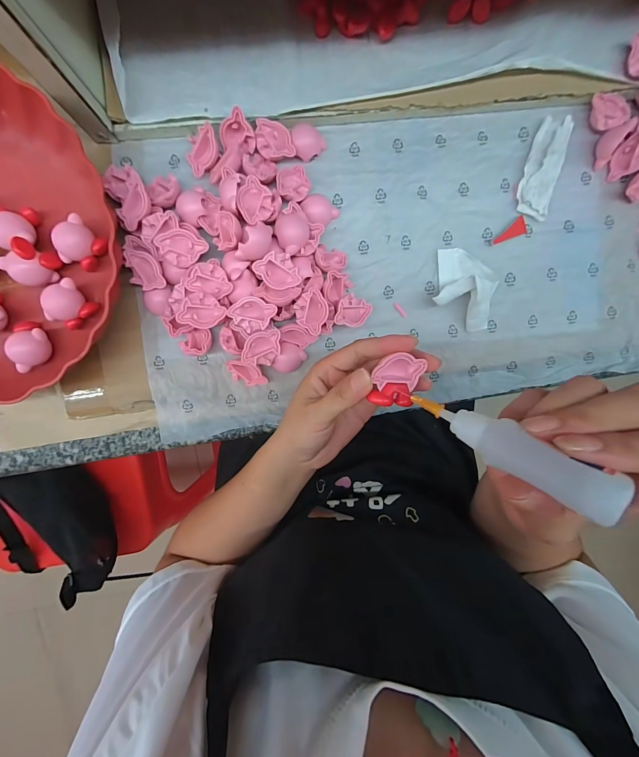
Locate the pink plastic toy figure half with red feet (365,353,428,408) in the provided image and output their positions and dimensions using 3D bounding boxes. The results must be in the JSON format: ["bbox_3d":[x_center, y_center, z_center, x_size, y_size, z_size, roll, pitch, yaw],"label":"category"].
[{"bbox_3d":[0.049,0.001,0.202,0.032,0.012,0.031,4,98,-4],"label":"pink plastic toy figure half with red feet"}]

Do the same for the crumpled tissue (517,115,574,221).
[{"bbox_3d":[0.200,-0.188,0.285,0.030,0.006,0.084,14,95,-5],"label":"crumpled tissue"}]

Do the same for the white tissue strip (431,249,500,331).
[{"bbox_3d":[0.133,-0.079,0.284,0.073,0.027,0.052,33,93,-7],"label":"white tissue strip"}]

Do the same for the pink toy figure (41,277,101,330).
[{"bbox_3d":[-0.207,-0.059,0.267,0.035,0.022,0.032,0,96,-4],"label":"pink toy figure"}]

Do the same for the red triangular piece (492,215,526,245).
[{"bbox_3d":[0.173,-0.134,0.291,0.032,0.004,0.015,-20,97,-2],"label":"red triangular piece"}]

